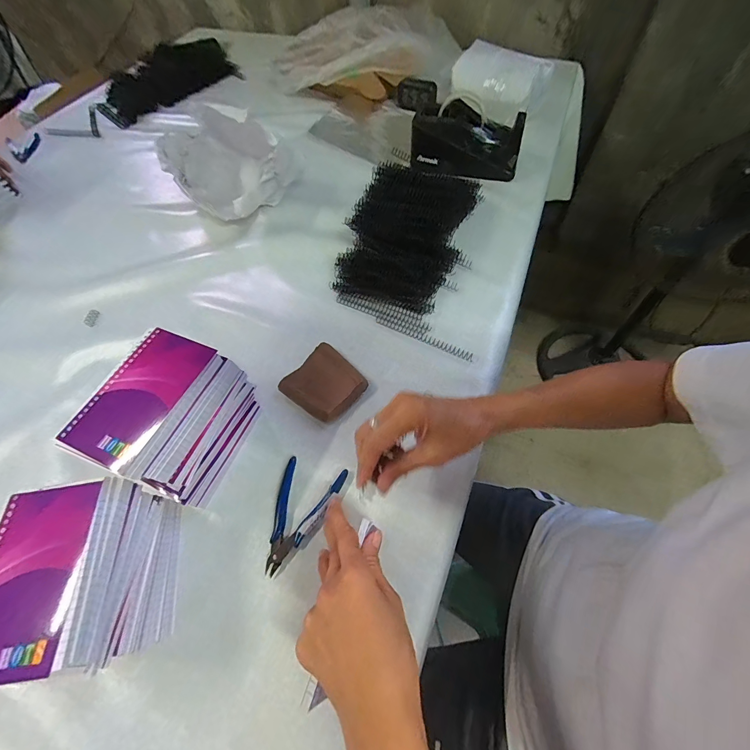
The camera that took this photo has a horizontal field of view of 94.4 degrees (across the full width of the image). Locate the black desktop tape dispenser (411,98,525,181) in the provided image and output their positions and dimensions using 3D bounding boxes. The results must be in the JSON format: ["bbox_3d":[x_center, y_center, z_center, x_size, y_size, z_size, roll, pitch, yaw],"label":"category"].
[{"bbox_3d":[0.166,-0.424,0.639,0.192,0.094,0.059,11,61,10],"label":"black desktop tape dispenser"}]

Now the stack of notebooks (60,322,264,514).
[{"bbox_3d":[-0.203,0.052,0.373,0.094,0.140,0.137,17,62,13],"label":"stack of notebooks"}]

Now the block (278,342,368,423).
[{"bbox_3d":[-0.064,0.013,0.449,0.090,0.022,0.085,40,69,23],"label":"block"}]

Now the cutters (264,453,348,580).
[{"bbox_3d":[-0.081,0.152,0.376,0.069,0.009,0.114,12,61,10],"label":"cutters"}]

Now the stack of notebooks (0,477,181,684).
[{"bbox_3d":[-0.250,0.178,0.307,0.091,0.115,0.136,-10,59,-2],"label":"stack of notebooks"}]

